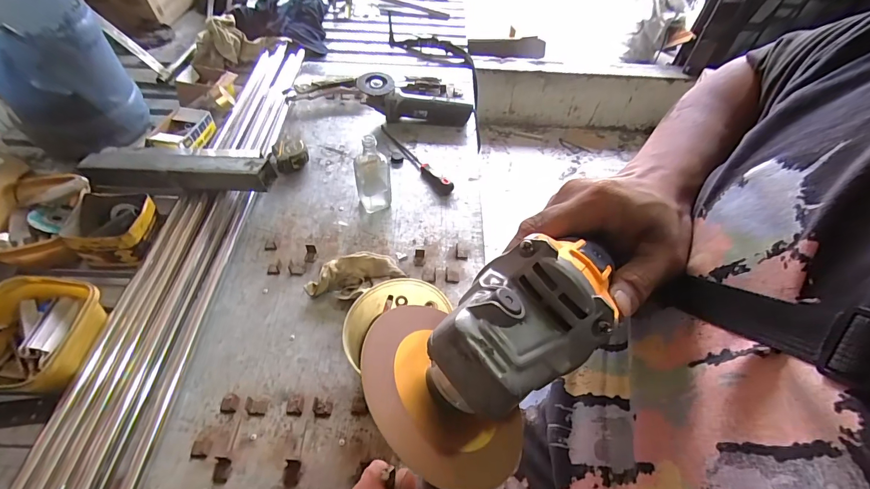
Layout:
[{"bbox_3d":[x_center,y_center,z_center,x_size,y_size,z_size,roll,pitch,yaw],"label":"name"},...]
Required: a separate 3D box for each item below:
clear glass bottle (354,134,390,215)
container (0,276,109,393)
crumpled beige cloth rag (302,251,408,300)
[{"bbox_3d":[-0.131,-0.145,0.827,0.070,0.171,0.050,-7,54,-9],"label":"clear glass bottle"},{"bbox_3d":[-0.638,0.149,0.632,0.167,0.078,0.180,-1,53,-4],"label":"container"},{"bbox_3d":[-0.149,0.065,0.735,0.178,0.055,0.079,-12,55,-12],"label":"crumpled beige cloth rag"}]

